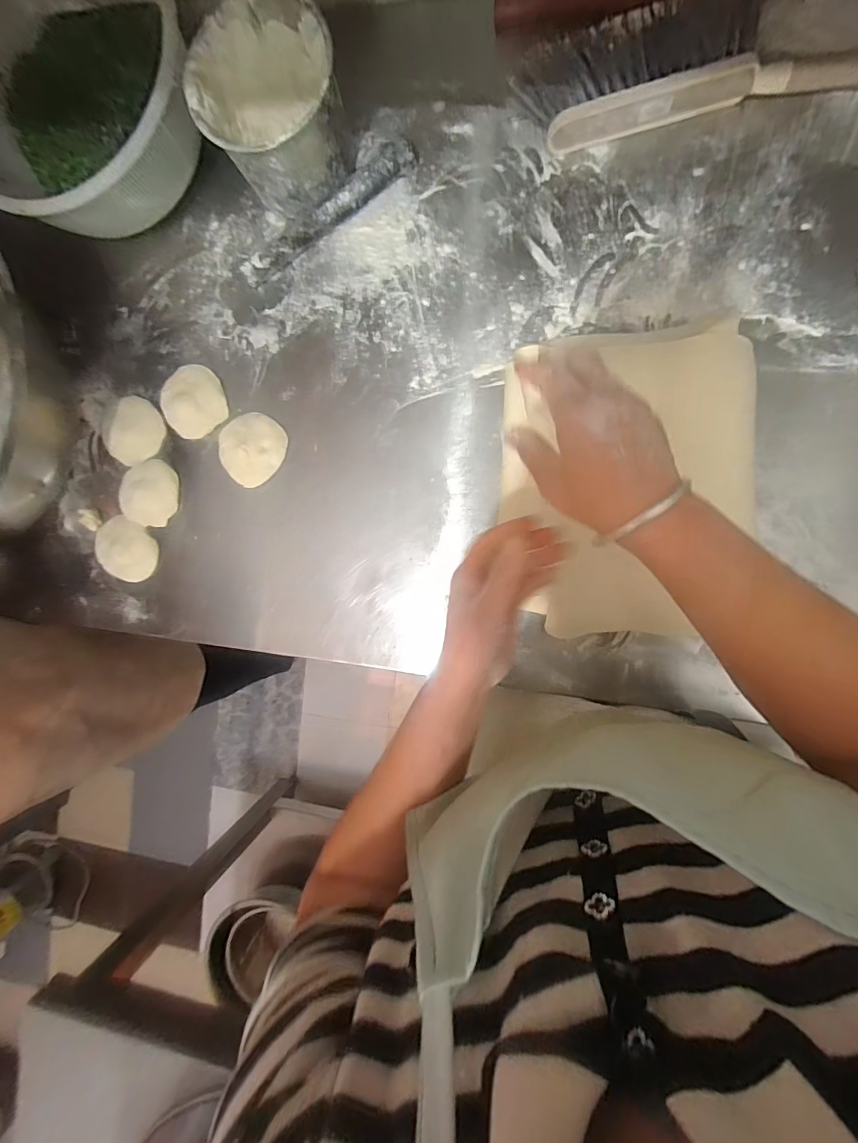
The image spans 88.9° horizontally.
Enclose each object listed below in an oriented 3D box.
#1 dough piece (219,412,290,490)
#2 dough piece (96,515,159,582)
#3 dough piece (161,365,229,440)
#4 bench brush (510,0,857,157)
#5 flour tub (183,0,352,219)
[{"bbox_3d":[-0.226,-0.157,0.556,0.085,0.009,0.087,0,92,10],"label":"dough piece"},{"bbox_3d":[-0.413,-0.031,0.589,0.089,0.018,0.078,20,95,8],"label":"dough piece"},{"bbox_3d":[-0.305,-0.219,0.569,0.083,0.008,0.087,0,92,10],"label":"dough piece"},{"bbox_3d":[0.300,-0.513,0.438,0.406,0.051,0.091,-2,92,10],"label":"bench brush"},{"bbox_3d":[-0.162,-0.502,0.484,0.147,0.114,0.138,0,92,10],"label":"flour tub"}]

